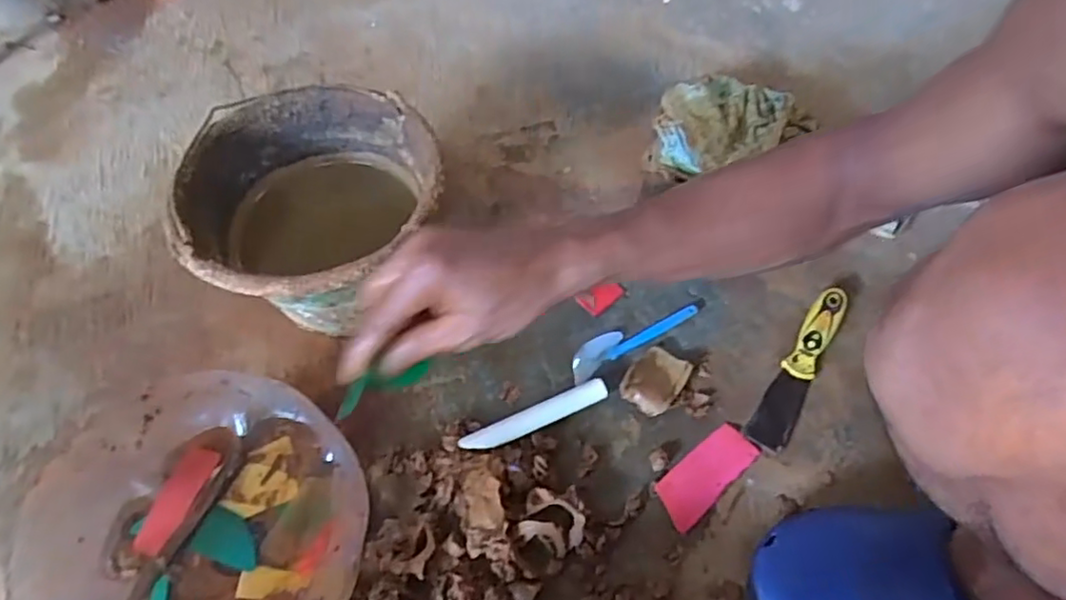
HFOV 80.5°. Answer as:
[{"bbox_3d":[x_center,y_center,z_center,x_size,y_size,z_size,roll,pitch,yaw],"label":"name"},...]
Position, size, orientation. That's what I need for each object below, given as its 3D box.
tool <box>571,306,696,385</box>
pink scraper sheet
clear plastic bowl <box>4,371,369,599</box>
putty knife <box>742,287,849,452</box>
[{"bbox_3d":[0.106,0.036,0.672,0.151,0.007,0.033,-27,60,-16],"label":"tool"},{"bbox_3d":[0.163,0.163,0.593,0.105,0.011,0.045,-36,63,-21],"label":"pink scraper sheet"},{"bbox_3d":[-0.269,0.197,0.542,0.255,0.125,0.235,0,56,1],"label":"clear plastic bowl"},{"bbox_3d":[0.275,0.066,0.638,0.038,0.028,0.191,30,62,19],"label":"putty knife"}]

